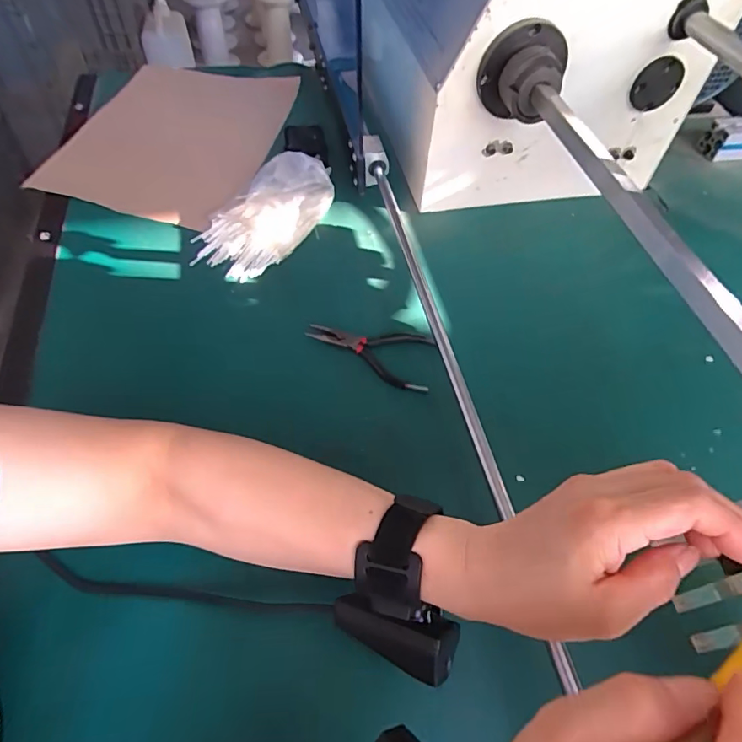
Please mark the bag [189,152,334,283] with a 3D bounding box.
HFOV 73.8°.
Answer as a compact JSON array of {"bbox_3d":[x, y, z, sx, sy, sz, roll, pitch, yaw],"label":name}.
[{"bbox_3d":[-0.120,-0.178,0.546,0.107,0.050,0.169,26,57,15],"label":"bag"}]

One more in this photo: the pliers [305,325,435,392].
[{"bbox_3d":[-0.002,-0.021,0.461,0.119,0.009,0.057,14,55,7],"label":"pliers"}]

